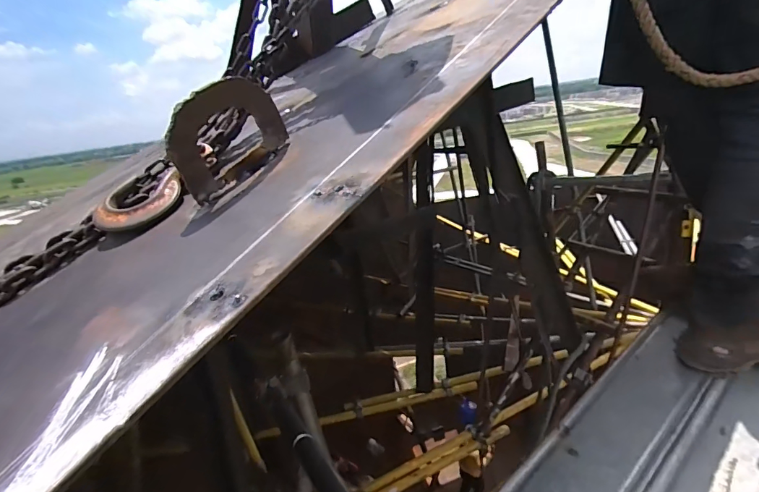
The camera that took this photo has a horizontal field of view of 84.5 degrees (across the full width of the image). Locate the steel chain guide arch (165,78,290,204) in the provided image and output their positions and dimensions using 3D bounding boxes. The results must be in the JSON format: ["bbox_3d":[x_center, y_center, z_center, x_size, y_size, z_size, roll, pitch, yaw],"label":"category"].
[{"bbox_3d":[-0.171,-0.128,0.478,0.013,0.106,0.151,17,54,33],"label":"steel chain guide arch"}]

